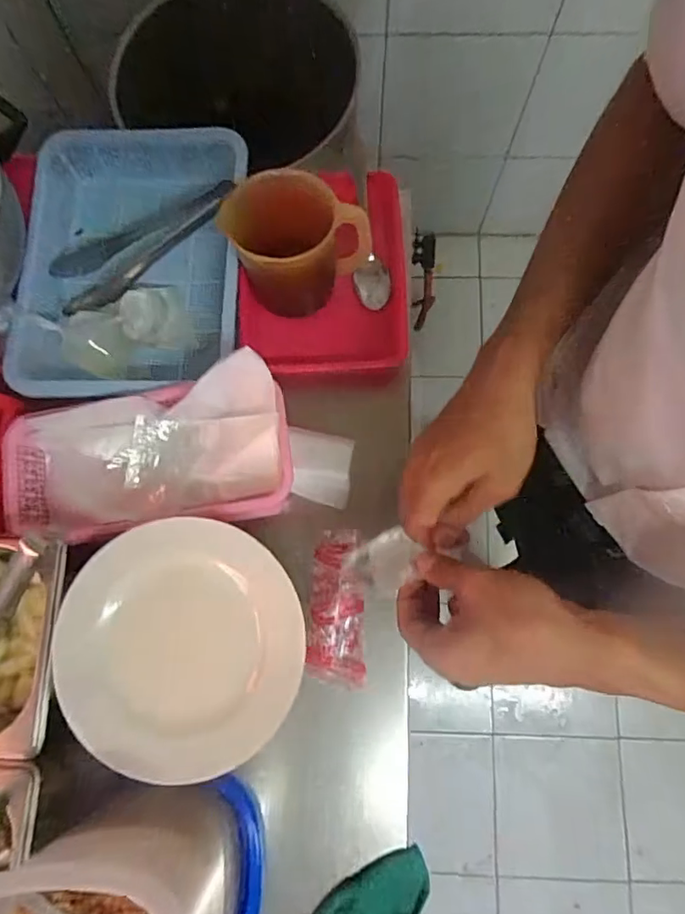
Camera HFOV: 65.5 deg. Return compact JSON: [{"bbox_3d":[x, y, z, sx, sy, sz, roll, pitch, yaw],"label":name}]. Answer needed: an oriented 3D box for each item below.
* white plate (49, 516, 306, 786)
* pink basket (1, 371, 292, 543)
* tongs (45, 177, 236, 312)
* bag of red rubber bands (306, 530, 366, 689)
[{"bbox_3d":[-0.129,0.150,0.430,0.184,0.030,0.191,0,79,1],"label":"white plate"},{"bbox_3d":[-0.188,0.003,0.508,0.274,0.079,0.127,-7,78,0],"label":"pink basket"},{"bbox_3d":[-0.214,-0.225,0.571,0.215,0.029,0.078,-24,79,12],"label":"tongs"},{"bbox_3d":[-0.006,0.144,0.512,0.053,0.025,0.144,0,79,1],"label":"bag of red rubber bands"}]

